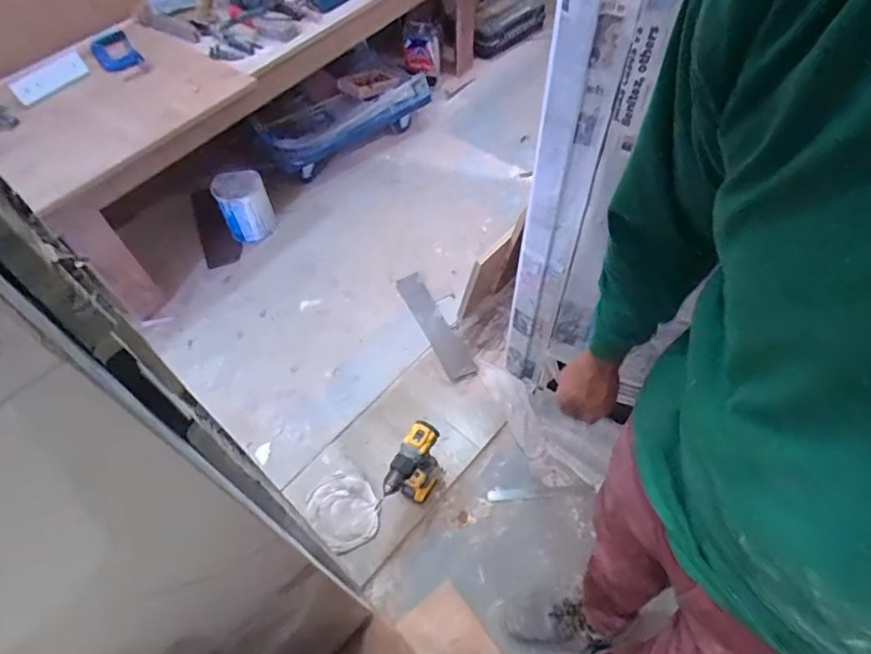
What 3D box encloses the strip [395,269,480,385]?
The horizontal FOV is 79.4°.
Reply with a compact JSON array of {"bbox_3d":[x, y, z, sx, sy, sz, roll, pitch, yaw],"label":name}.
[{"bbox_3d":[-0.004,-0.007,1.631,0.087,0.021,0.420,-24,59,-13],"label":"strip"}]

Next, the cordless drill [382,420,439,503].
[{"bbox_3d":[-0.048,0.353,1.257,0.074,0.247,0.175,23,60,16],"label":"cordless drill"}]

